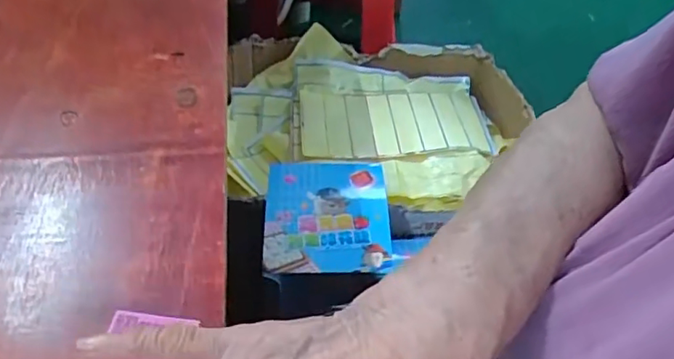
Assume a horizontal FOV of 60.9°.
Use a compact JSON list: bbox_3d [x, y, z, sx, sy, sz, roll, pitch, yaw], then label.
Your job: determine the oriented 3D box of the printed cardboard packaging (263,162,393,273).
[{"bbox_3d":[-0.012,0.037,0.676,0.142,0.018,0.159,2,48,-3],"label":"printed cardboard packaging"}]

